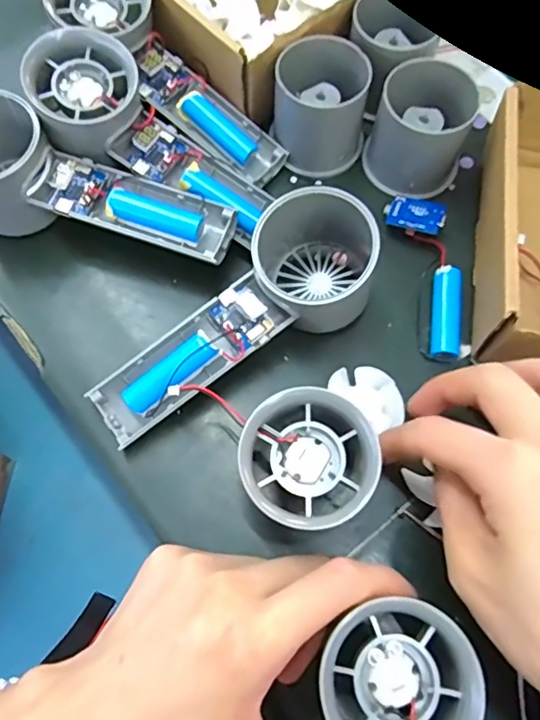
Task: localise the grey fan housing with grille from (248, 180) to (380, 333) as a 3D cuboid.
[{"bbox_3d":[0.022,-0.051,0.277,0.063,0.056,0.063,0,69,0],"label":"grey fan housing with grille"}]

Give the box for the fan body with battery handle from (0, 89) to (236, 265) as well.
[{"bbox_3d":[-0.100,-0.080,0.289,0.152,0.056,0.064,25,71,9],"label":"fan body with battery handle"}]

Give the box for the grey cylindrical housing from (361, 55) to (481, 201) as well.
[{"bbox_3d":[0.084,-0.127,0.307,0.051,0.055,0.047,0,69,0],"label":"grey cylindrical housing"}]

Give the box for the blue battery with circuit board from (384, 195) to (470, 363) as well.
[{"bbox_3d":[0.089,-0.046,0.299,0.030,0.015,0.098,-10,70,-4],"label":"blue battery with circuit board"}]

